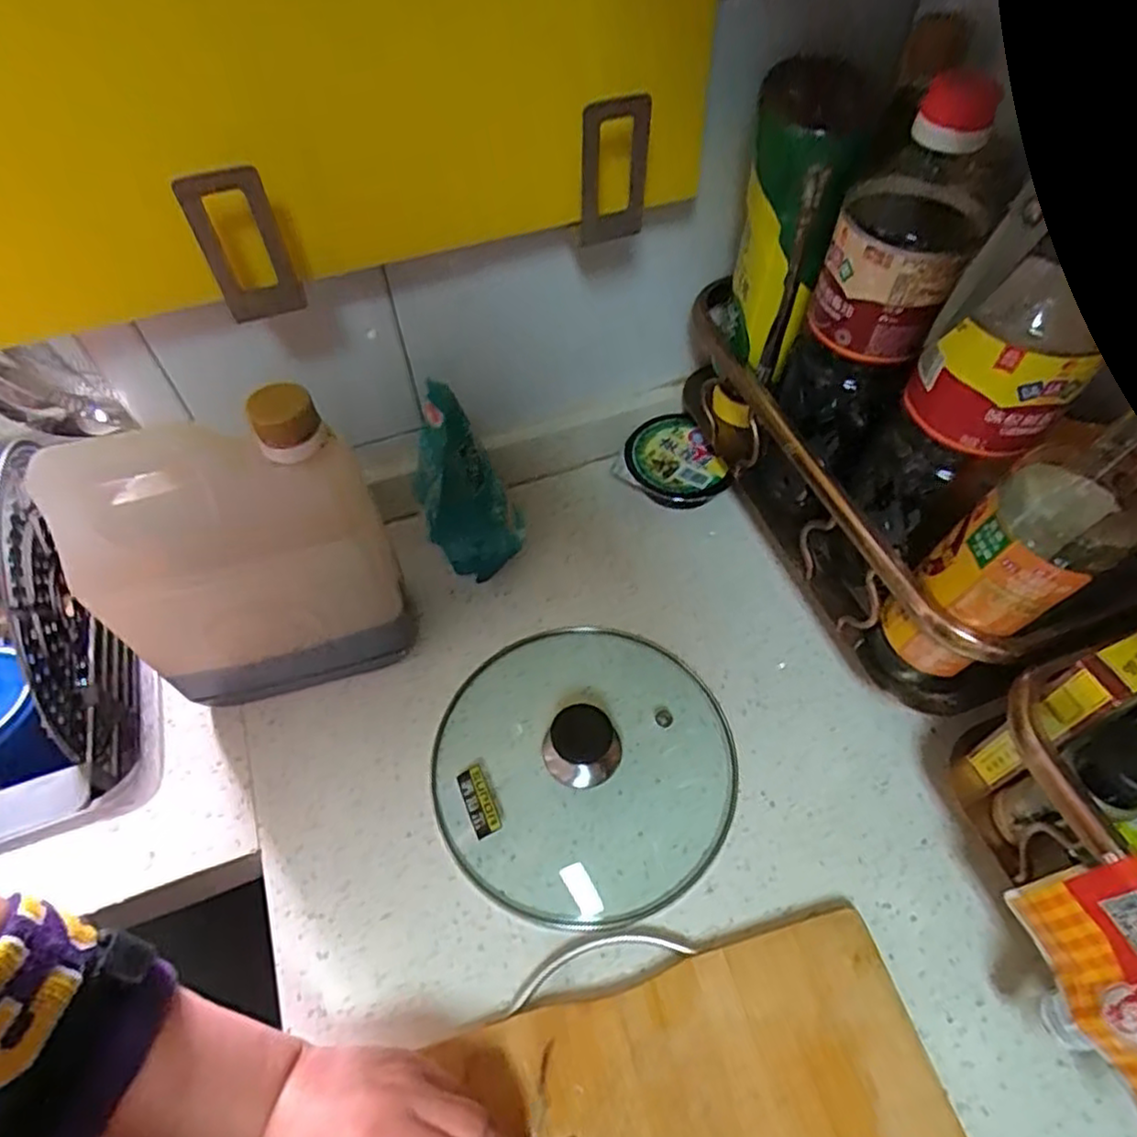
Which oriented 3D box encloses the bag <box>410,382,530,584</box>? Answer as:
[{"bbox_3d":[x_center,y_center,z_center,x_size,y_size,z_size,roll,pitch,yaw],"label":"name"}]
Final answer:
[{"bbox_3d":[-0.070,-0.047,0.502,0.068,0.169,0.059,-18,56,-10],"label":"bag"}]

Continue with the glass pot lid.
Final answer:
[{"bbox_3d":[0.011,0.117,0.459,0.188,0.052,0.201,-1,55,2],"label":"glass pot lid"}]

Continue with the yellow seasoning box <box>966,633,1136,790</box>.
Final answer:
[{"bbox_3d":[0.259,0.076,0.366,0.050,0.114,0.024,-17,56,-12],"label":"yellow seasoning box"}]

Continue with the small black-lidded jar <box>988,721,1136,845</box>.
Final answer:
[{"bbox_3d":[0.254,0.111,0.352,0.032,0.104,0.033,0,54,0],"label":"small black-lidded jar"}]

